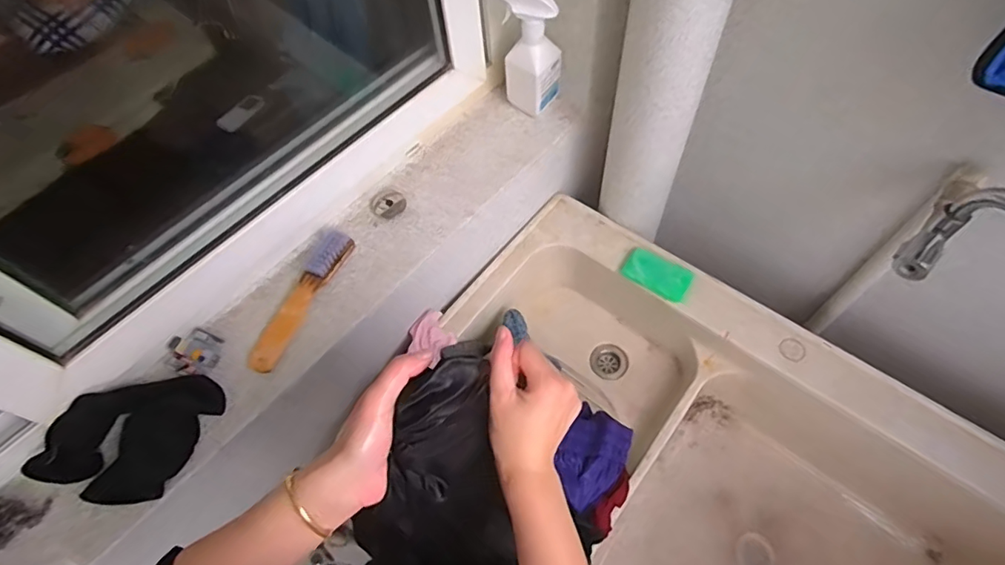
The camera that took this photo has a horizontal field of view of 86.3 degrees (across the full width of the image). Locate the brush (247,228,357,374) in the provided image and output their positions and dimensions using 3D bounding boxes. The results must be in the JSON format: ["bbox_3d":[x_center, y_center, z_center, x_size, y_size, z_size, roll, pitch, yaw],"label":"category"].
[{"bbox_3d":[-0.257,0.018,0.679,0.037,0.039,0.198,20,63,15],"label":"brush"}]

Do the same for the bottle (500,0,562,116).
[{"bbox_3d":[0.040,-0.332,0.762,0.070,0.185,0.064,32,67,20],"label":"bottle"}]

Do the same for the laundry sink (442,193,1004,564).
[{"bbox_3d":[0.251,0.325,0.786,0.824,0.257,0.584,33,67,21],"label":"laundry sink"}]

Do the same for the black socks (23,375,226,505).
[{"bbox_3d":[-0.412,0.164,0.593,0.146,0.023,0.146,23,71,-6],"label":"black socks"}]

